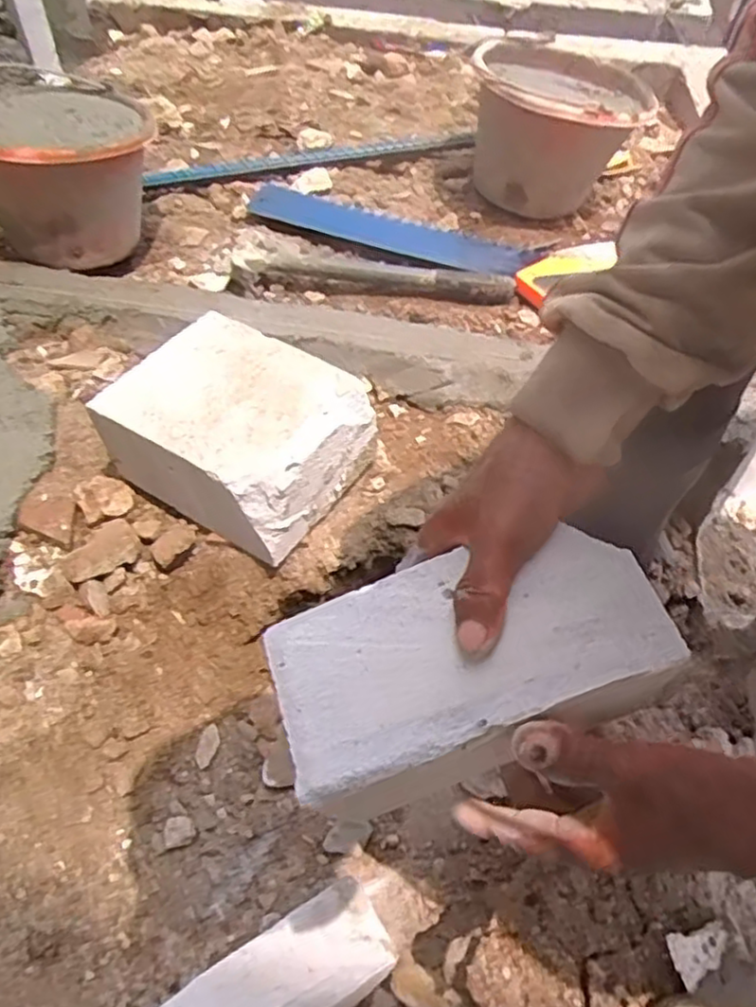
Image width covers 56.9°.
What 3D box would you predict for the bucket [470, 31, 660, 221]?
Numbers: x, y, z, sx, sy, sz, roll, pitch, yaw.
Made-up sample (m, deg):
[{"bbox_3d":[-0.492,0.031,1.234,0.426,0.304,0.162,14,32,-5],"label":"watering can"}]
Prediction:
[{"bbox_3d":[0.241,-0.514,0.974,0.229,0.183,0.240,8,52,3],"label":"bucket"}]

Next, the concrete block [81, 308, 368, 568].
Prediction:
[{"bbox_3d":[-0.130,-0.067,0.655,0.196,0.097,0.160,28,56,19],"label":"concrete block"}]

